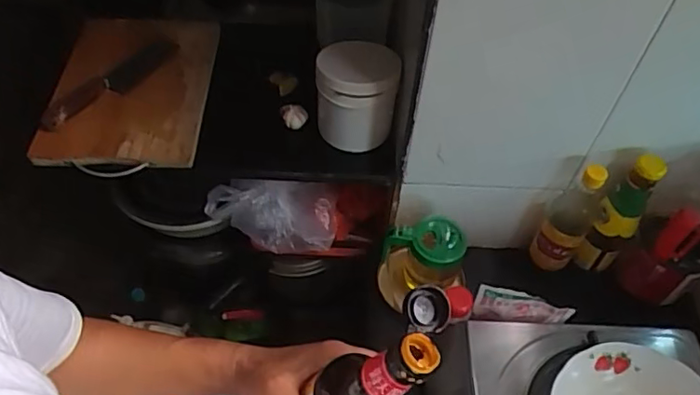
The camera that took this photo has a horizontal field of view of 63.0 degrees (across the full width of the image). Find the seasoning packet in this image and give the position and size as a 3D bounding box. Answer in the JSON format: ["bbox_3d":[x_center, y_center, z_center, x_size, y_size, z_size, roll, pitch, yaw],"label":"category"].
[{"bbox_3d":[0.241,0.156,0.799,0.131,0.062,0.005,6,34,6],"label":"seasoning packet"}]

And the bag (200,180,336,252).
[{"bbox_3d":[-0.142,0.024,1.024,0.231,0.090,0.109,5,53,2],"label":"bag"}]

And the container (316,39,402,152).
[{"bbox_3d":[0.013,-0.167,0.915,0.121,0.149,0.132,9,53,5],"label":"container"}]

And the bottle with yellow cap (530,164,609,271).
[{"bbox_3d":[0.341,0.030,0.883,0.065,0.224,0.067,27,56,18],"label":"bottle with yellow cap"}]

